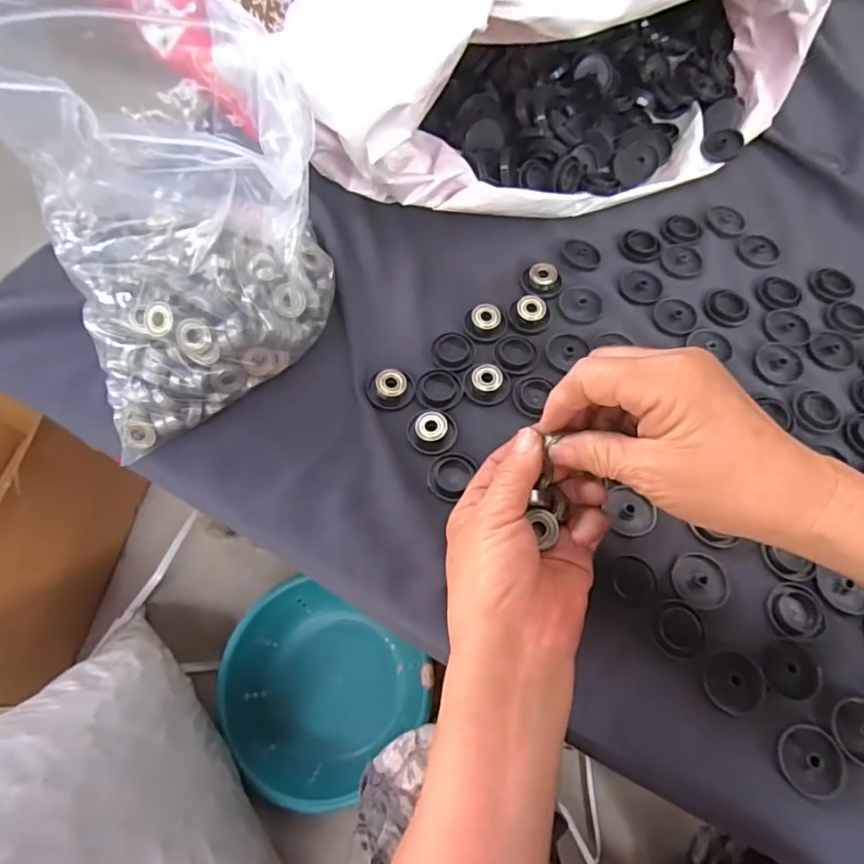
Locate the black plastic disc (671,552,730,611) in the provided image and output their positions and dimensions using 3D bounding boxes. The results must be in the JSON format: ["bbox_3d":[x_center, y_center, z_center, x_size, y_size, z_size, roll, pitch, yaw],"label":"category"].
[{"bbox_3d":[0.163,0.090,0.334,0.032,0.004,0.033,0,64,0],"label":"black plastic disc"}]

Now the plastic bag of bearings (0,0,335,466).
[{"bbox_3d":[-0.159,-0.129,0.351,0.173,0.168,0.195,-20,66,-10],"label":"plastic bag of bearings"}]

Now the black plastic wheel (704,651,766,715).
[{"bbox_3d":[0.170,0.140,0.308,0.032,0.004,0.031,0,64,0],"label":"black plastic wheel"}]

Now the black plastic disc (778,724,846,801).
[{"bbox_3d":[0.203,0.178,0.299,0.032,0.011,0.033,0,64,0],"label":"black plastic disc"}]

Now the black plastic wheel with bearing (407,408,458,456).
[{"bbox_3d":[0.000,-0.002,0.376,0.033,0.011,0.035,0,64,0],"label":"black plastic wheel with bearing"}]

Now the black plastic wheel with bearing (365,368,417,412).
[{"bbox_3d":[-0.029,-0.031,0.389,0.034,0.012,0.028,-5,64,-3],"label":"black plastic wheel with bearing"}]

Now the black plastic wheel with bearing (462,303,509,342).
[{"bbox_3d":[0.040,-0.081,0.414,0.033,0.013,0.027,8,64,3],"label":"black plastic wheel with bearing"}]

